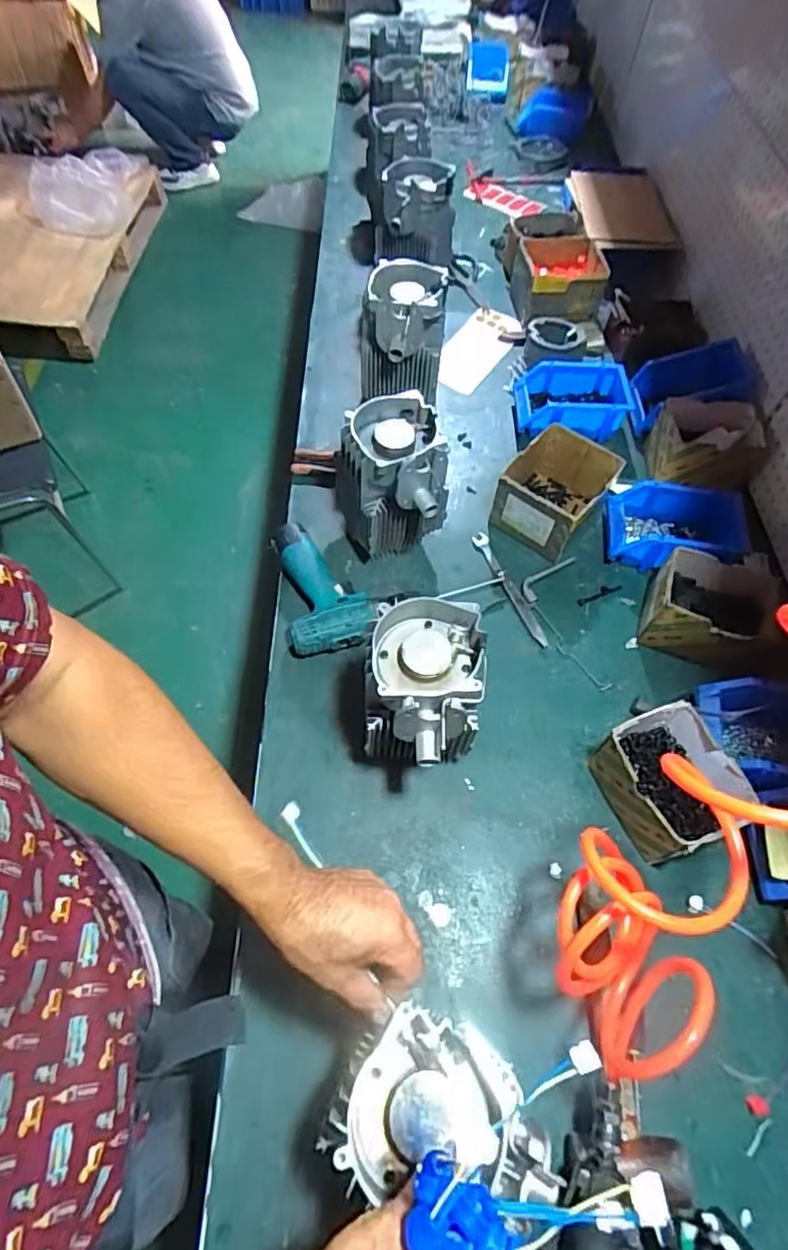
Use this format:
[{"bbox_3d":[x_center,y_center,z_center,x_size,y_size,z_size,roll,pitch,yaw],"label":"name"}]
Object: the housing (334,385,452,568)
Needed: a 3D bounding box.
[{"bbox_3d":[-0.007,-0.187,0.846,0.148,0.208,0.155,1,60,-3],"label":"housing"}]

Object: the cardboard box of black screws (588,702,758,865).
[{"bbox_3d":[0.314,0.184,0.703,0.127,0.093,0.146,-20,63,-14],"label":"cardboard box of black screws"}]

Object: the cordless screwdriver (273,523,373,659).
[{"bbox_3d":[-0.098,-0.047,0.849,0.113,0.068,0.182,-8,60,-8],"label":"cordless screwdriver"}]

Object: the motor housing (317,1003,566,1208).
[{"bbox_3d":[0.029,0.340,0.437,0.146,0.055,0.101,3,59,-2],"label":"motor housing"}]

